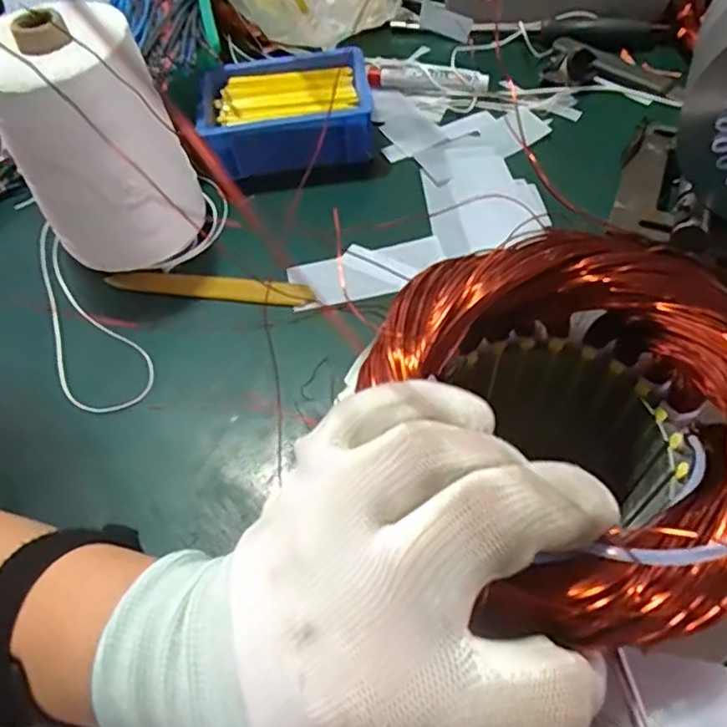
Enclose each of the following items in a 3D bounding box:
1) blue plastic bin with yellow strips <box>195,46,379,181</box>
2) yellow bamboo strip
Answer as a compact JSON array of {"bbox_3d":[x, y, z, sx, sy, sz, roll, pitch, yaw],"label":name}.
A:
[{"bbox_3d":[-0.066,-0.217,0.546,0.147,0.052,0.107,-7,57,0],"label":"blue plastic bin with yellow strips"},{"bbox_3d":[-0.119,-0.059,0.478,0.163,0.006,0.019,6,58,8],"label":"yellow bamboo strip"}]

